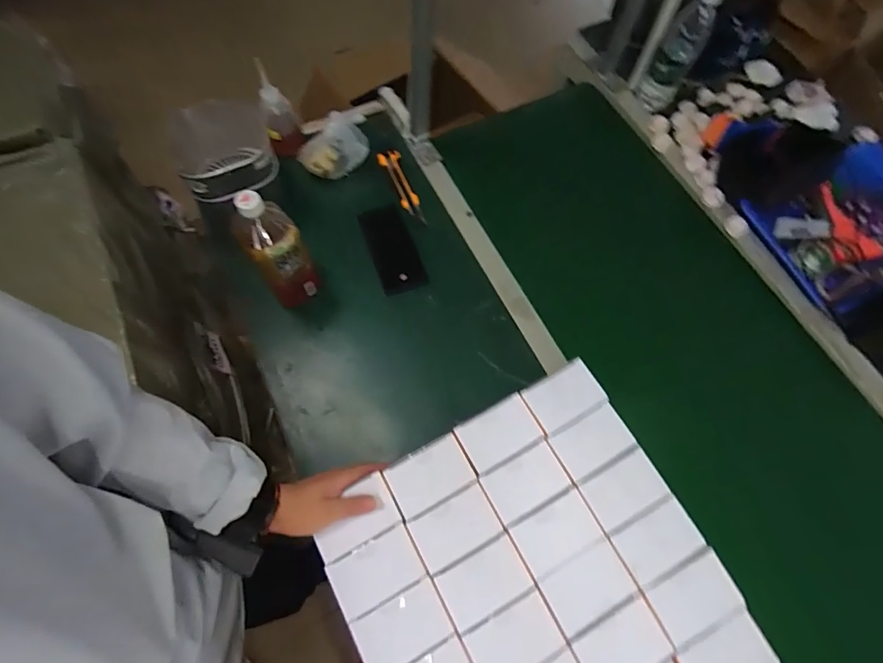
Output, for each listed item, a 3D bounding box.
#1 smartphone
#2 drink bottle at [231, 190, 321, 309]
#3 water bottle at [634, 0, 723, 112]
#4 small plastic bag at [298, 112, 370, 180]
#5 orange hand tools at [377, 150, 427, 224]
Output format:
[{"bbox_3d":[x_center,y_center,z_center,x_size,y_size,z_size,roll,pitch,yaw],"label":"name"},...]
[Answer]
[{"bbox_3d":[-0.087,-0.147,0.807,0.075,0.011,0.183,-18,63,-8],"label":"smartphone"},{"bbox_3d":[-0.234,-0.110,0.664,0.076,0.212,0.070,-32,72,-14],"label":"drink bottle"},{"bbox_3d":[0.432,-0.517,0.859,0.074,0.211,0.059,27,69,9],"label":"water bottle"},{"bbox_3d":[-0.184,-0.331,0.830,0.131,0.072,0.083,-40,74,-17],"label":"small plastic bag"},{"bbox_3d":[-0.071,-0.258,0.834,0.041,0.021,0.149,-19,69,-10],"label":"orange hand tools"}]

